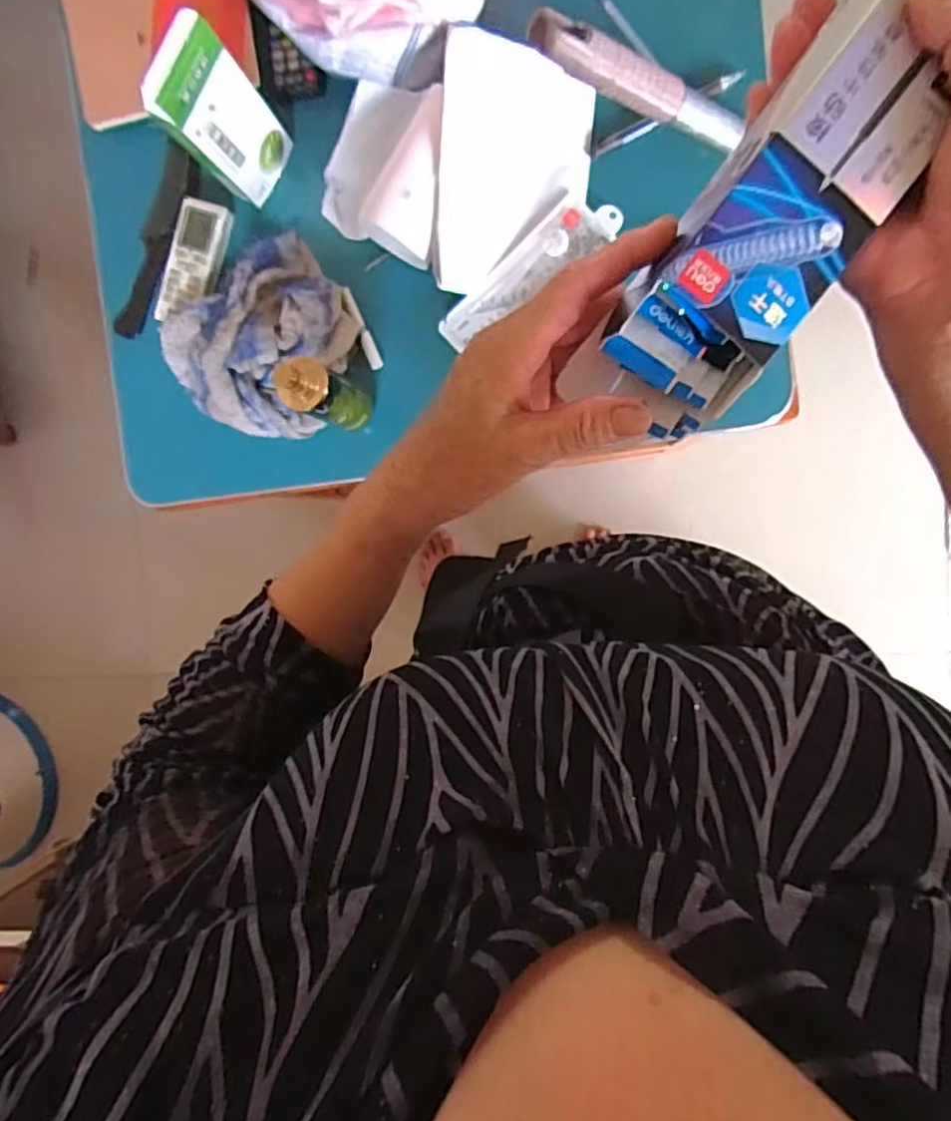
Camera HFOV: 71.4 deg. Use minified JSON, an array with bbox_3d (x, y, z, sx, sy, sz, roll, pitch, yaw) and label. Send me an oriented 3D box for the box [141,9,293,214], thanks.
[{"bbox_3d":[-0.216,-0.374,0.568,0.025,0.181,0.078,36,96,0],"label":"box"}]

